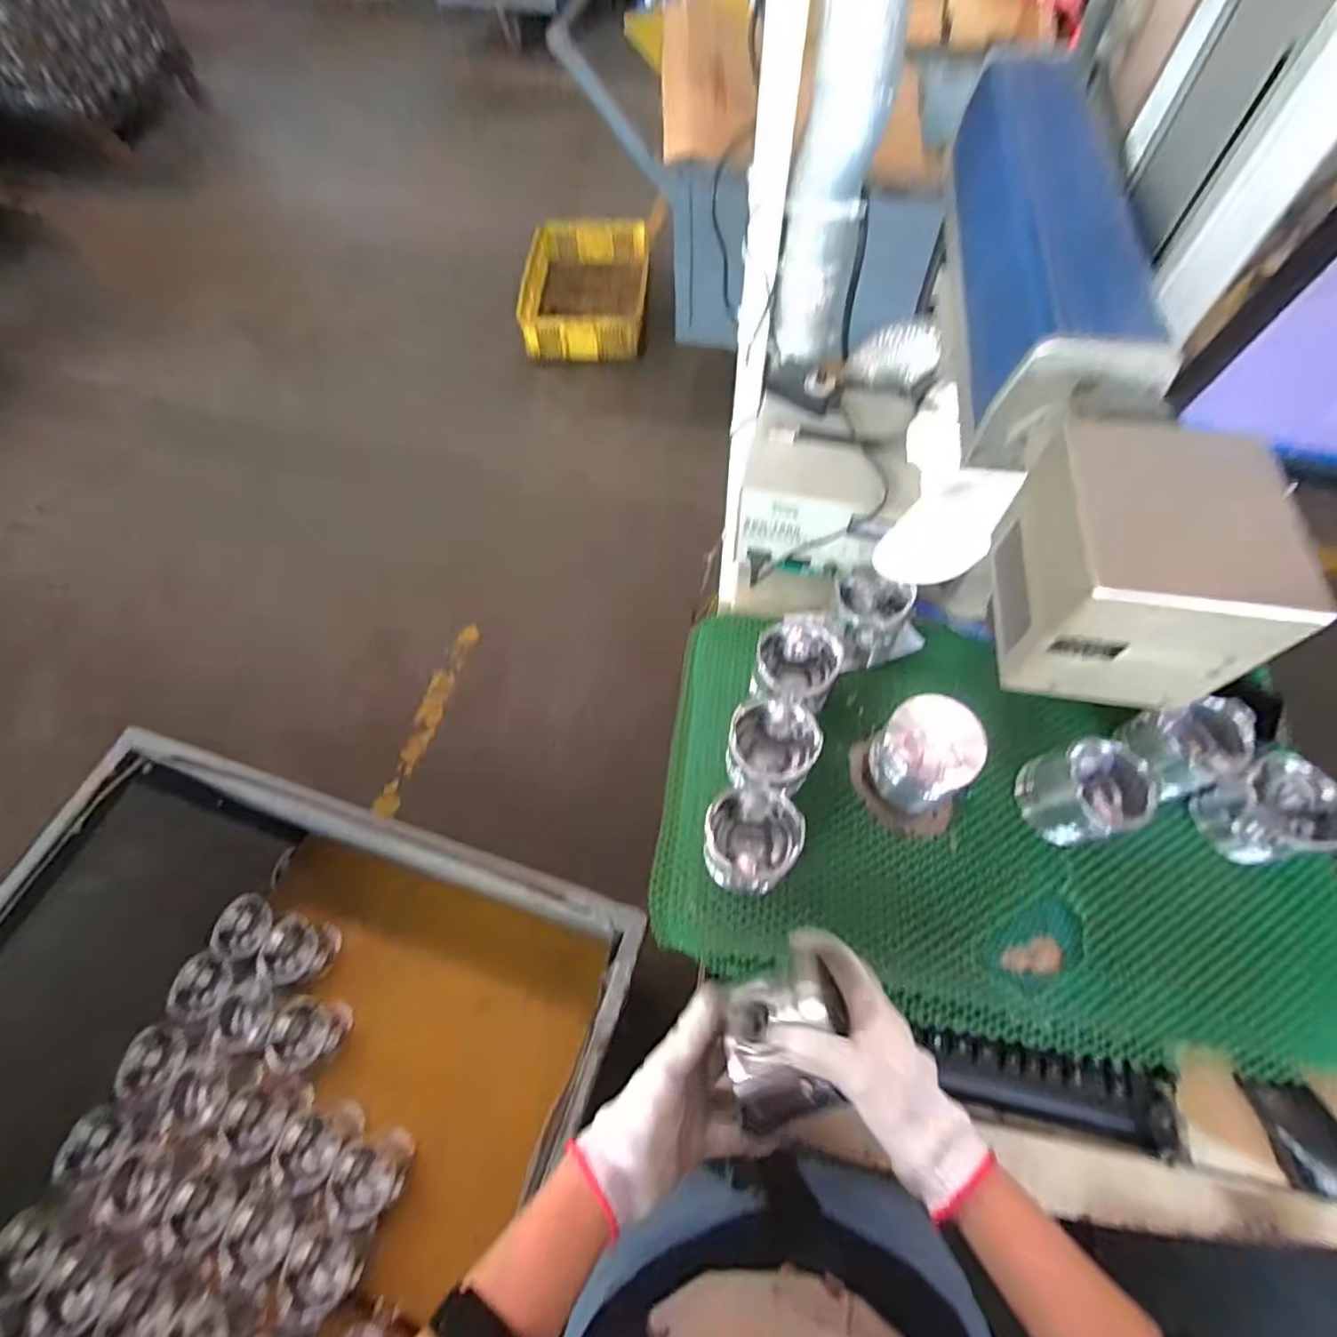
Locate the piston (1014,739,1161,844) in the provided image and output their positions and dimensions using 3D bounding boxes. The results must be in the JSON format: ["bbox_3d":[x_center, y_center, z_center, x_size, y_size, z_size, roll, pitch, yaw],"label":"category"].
[{"bbox_3d":[0.424,0.124,0.612,0.094,0.075,0.089,0,62,1],"label":"piston"}]

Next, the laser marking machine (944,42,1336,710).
[{"bbox_3d":[0.281,-0.260,0.436,0.096,0.098,0.587,8,62,5],"label":"laser marking machine"}]

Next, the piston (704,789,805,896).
[{"bbox_3d":[0.080,0.172,0.601,0.086,0.099,0.084,0,62,1],"label":"piston"}]

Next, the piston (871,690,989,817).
[{"bbox_3d":[0.255,0.090,0.608,0.080,0.121,0.087,0,62,1],"label":"piston"}]

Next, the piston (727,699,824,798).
[{"bbox_3d":[0.108,0.087,0.637,0.090,0.070,0.090,-4,62,-1],"label":"piston"}]

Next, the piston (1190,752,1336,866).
[{"bbox_3d":[0.605,0.146,0.608,0.081,0.085,0.091,-19,63,-10],"label":"piston"}]

